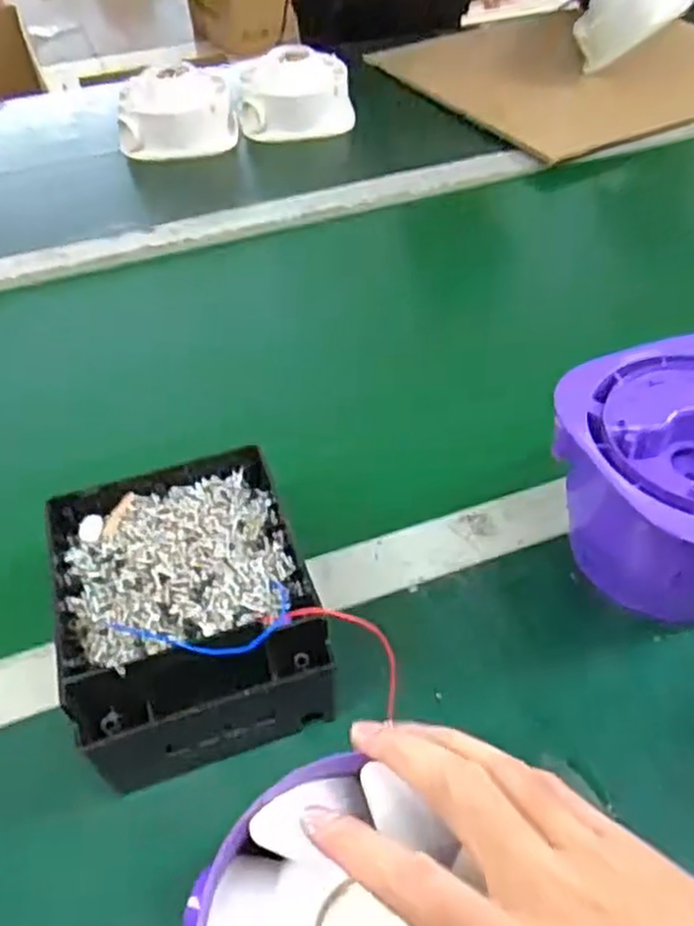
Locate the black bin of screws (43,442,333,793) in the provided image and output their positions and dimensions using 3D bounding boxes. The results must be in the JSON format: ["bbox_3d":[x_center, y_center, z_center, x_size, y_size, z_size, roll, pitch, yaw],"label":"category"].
[{"bbox_3d":[-0.083,0.075,0.386,0.120,0.067,0.149,-16,48,-12],"label":"black bin of screws"}]

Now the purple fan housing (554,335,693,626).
[{"bbox_3d":[0.188,0.014,0.412,0.130,0.103,0.136,-17,49,-14],"label":"purple fan housing"}]

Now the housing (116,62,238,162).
[{"bbox_3d":[-0.195,-0.402,0.842,0.133,0.075,0.093,-11,47,-8],"label":"housing"}]

